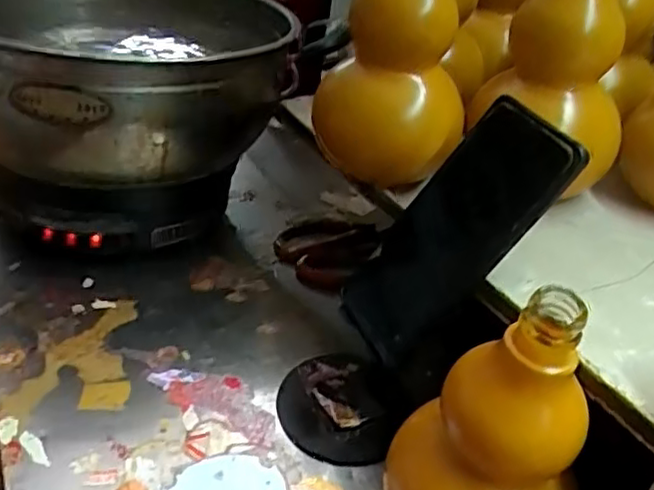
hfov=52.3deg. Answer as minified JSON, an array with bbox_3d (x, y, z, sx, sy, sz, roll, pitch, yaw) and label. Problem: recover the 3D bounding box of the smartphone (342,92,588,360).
[{"bbox_3d":[0.072,-0.006,0.392,0.008,0.164,0.070,17,28,-45],"label":"smartphone"}]

